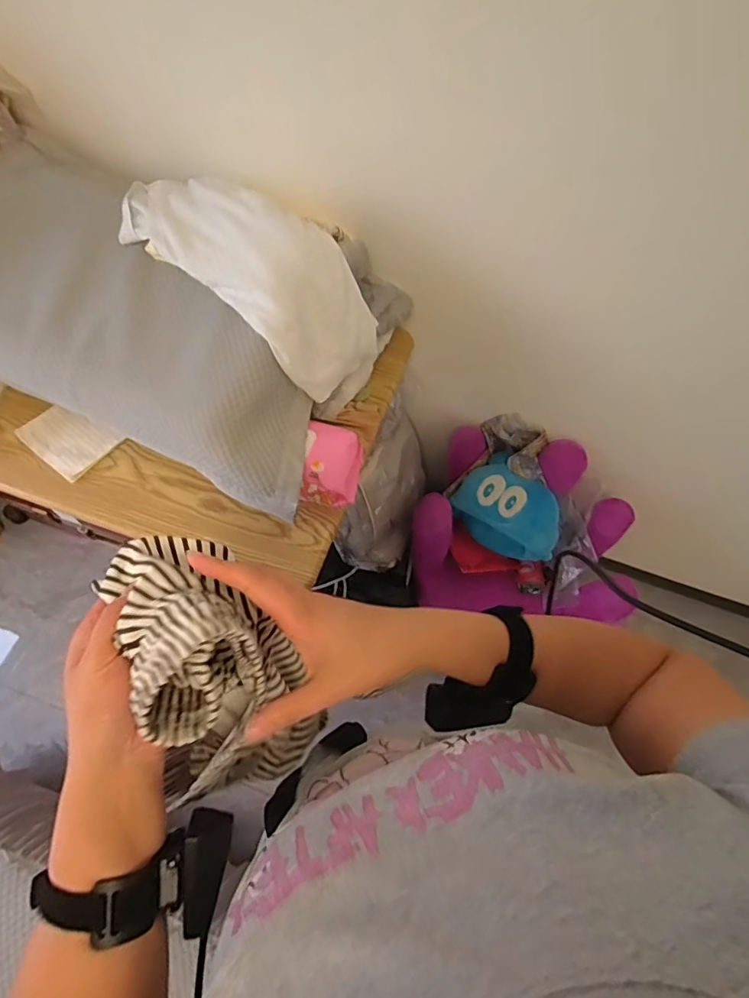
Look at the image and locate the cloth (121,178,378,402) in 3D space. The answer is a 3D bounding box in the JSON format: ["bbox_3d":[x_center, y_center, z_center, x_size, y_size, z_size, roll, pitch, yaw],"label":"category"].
[{"bbox_3d":[-0.190,-0.355,0.797,0.445,0.147,0.180,39,67,-4],"label":"cloth"}]

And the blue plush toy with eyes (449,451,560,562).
[{"bbox_3d":[0.328,0.018,1.213,0.204,0.130,0.252,-40,72,-20],"label":"blue plush toy with eyes"}]

